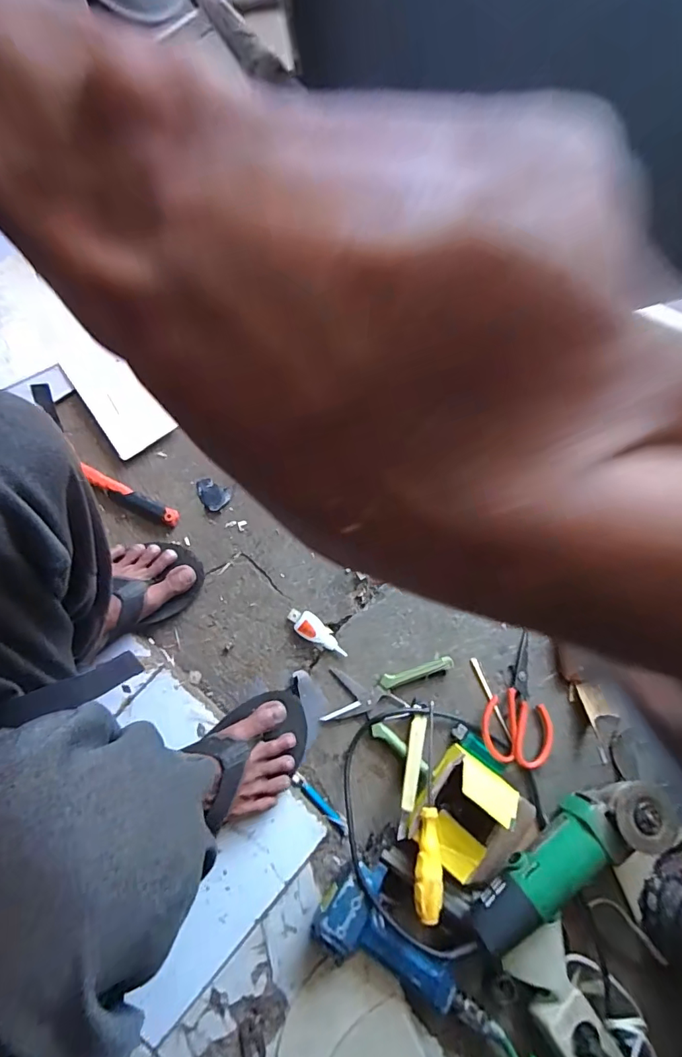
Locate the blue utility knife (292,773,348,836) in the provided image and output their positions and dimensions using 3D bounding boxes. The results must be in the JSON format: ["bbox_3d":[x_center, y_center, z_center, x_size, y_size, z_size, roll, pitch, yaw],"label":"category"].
[{"bbox_3d":[-0.024,0.355,0.599,0.099,0.008,0.016,42,79,8],"label":"blue utility knife"}]

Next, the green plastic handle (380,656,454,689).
[{"bbox_3d":[0.103,0.195,0.628,0.098,0.018,0.018,-15,77,-5],"label":"green plastic handle"}]

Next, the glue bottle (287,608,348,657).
[{"bbox_3d":[-0.032,0.145,0.637,0.093,0.020,0.032,38,79,7],"label":"glue bottle"}]

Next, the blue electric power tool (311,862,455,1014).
[{"bbox_3d":[0.058,0.484,0.541,0.176,0.049,0.096,43,79,8],"label":"blue electric power tool"}]

